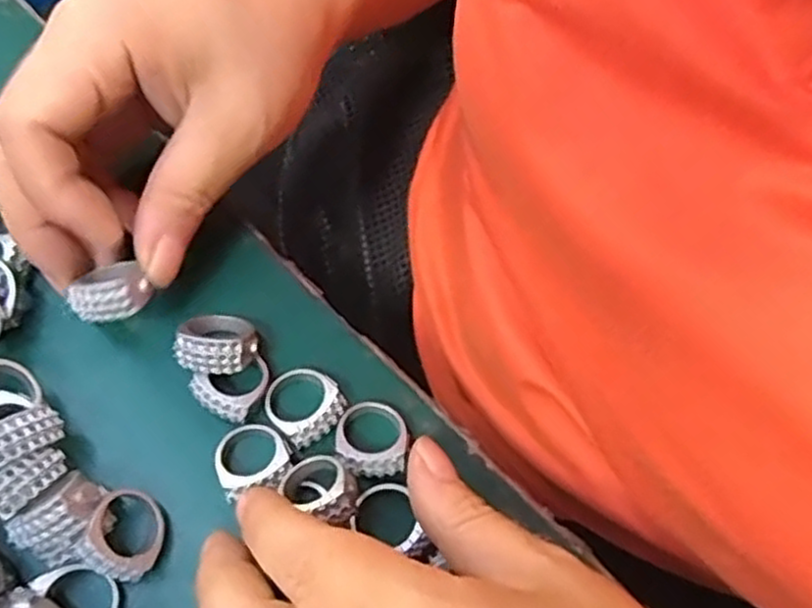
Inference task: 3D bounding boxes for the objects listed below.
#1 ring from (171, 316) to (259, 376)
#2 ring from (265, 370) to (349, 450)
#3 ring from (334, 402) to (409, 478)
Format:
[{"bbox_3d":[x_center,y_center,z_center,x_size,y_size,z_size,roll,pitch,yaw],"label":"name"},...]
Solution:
[{"bbox_3d":[-0.059,0.012,0.235,0.024,0.017,0.021,7,64,-2],"label":"ring"},{"bbox_3d":[-0.032,0.030,0.232,0.022,0.008,0.023,2,64,-4],"label":"ring"},{"bbox_3d":[-0.011,0.041,0.229,0.022,0.009,0.023,2,64,-4],"label":"ring"}]

